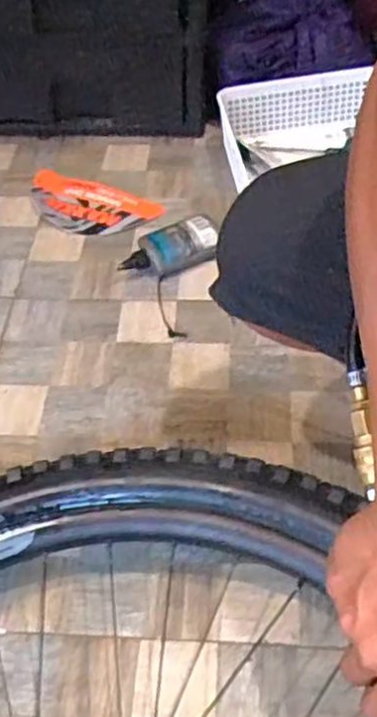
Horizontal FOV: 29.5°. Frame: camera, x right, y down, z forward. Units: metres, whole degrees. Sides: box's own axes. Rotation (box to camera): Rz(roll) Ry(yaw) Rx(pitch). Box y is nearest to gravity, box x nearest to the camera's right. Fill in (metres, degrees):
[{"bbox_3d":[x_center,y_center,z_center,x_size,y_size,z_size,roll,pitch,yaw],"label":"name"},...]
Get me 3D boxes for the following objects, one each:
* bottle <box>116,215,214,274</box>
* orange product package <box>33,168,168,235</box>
[{"bbox_3d":[-0.020,-0.134,0.894,0.136,0.035,0.067,-29,54,-21],"label":"bottle"},{"bbox_3d":[-0.140,-0.207,0.974,0.193,0.012,0.098,18,52,17],"label":"orange product package"}]

